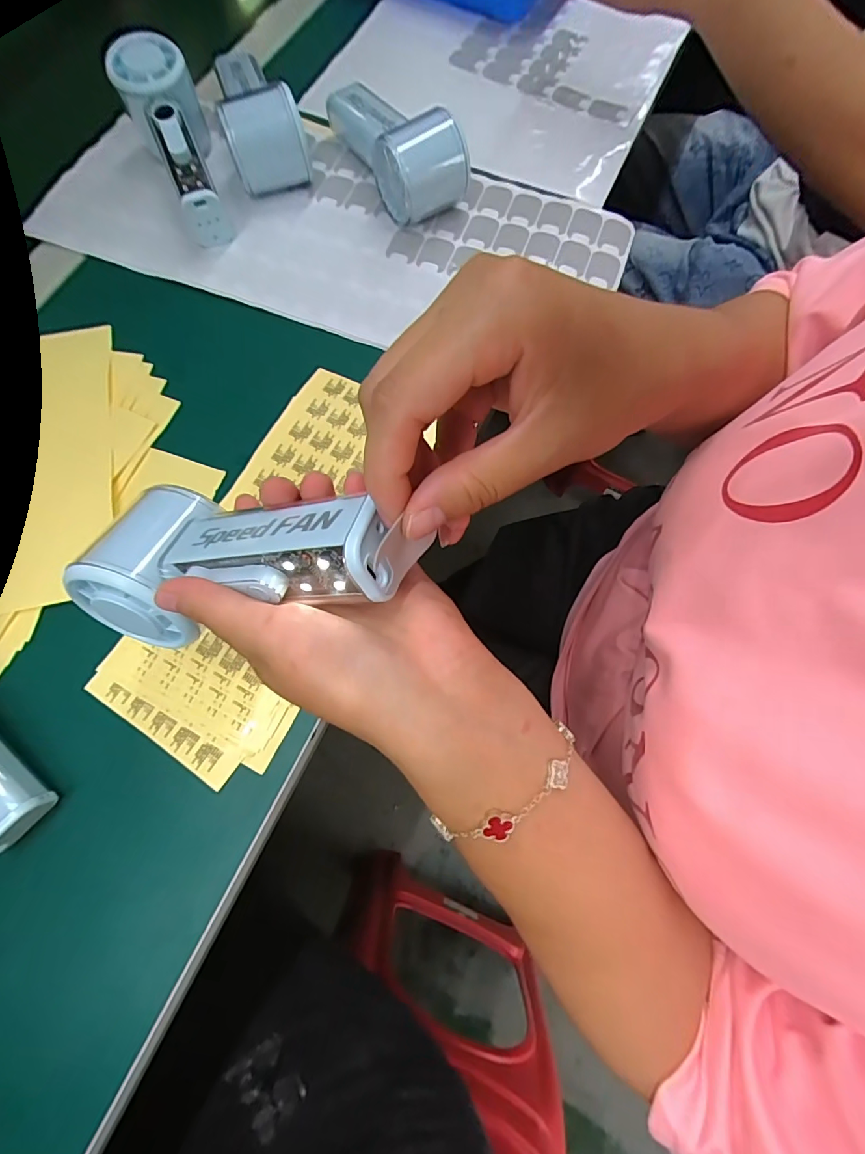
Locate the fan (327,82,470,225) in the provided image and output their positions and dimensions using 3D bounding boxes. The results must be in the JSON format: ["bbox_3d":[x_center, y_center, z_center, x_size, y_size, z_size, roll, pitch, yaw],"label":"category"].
[{"bbox_3d":[-0.039,-0.359,0.377,0.056,0.059,0.147,-35,77,-10],"label":"fan"}]

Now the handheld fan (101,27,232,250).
[{"bbox_3d":[-0.204,-0.343,0.374,0.055,0.050,0.152,-19,87,-6],"label":"handheld fan"}]

